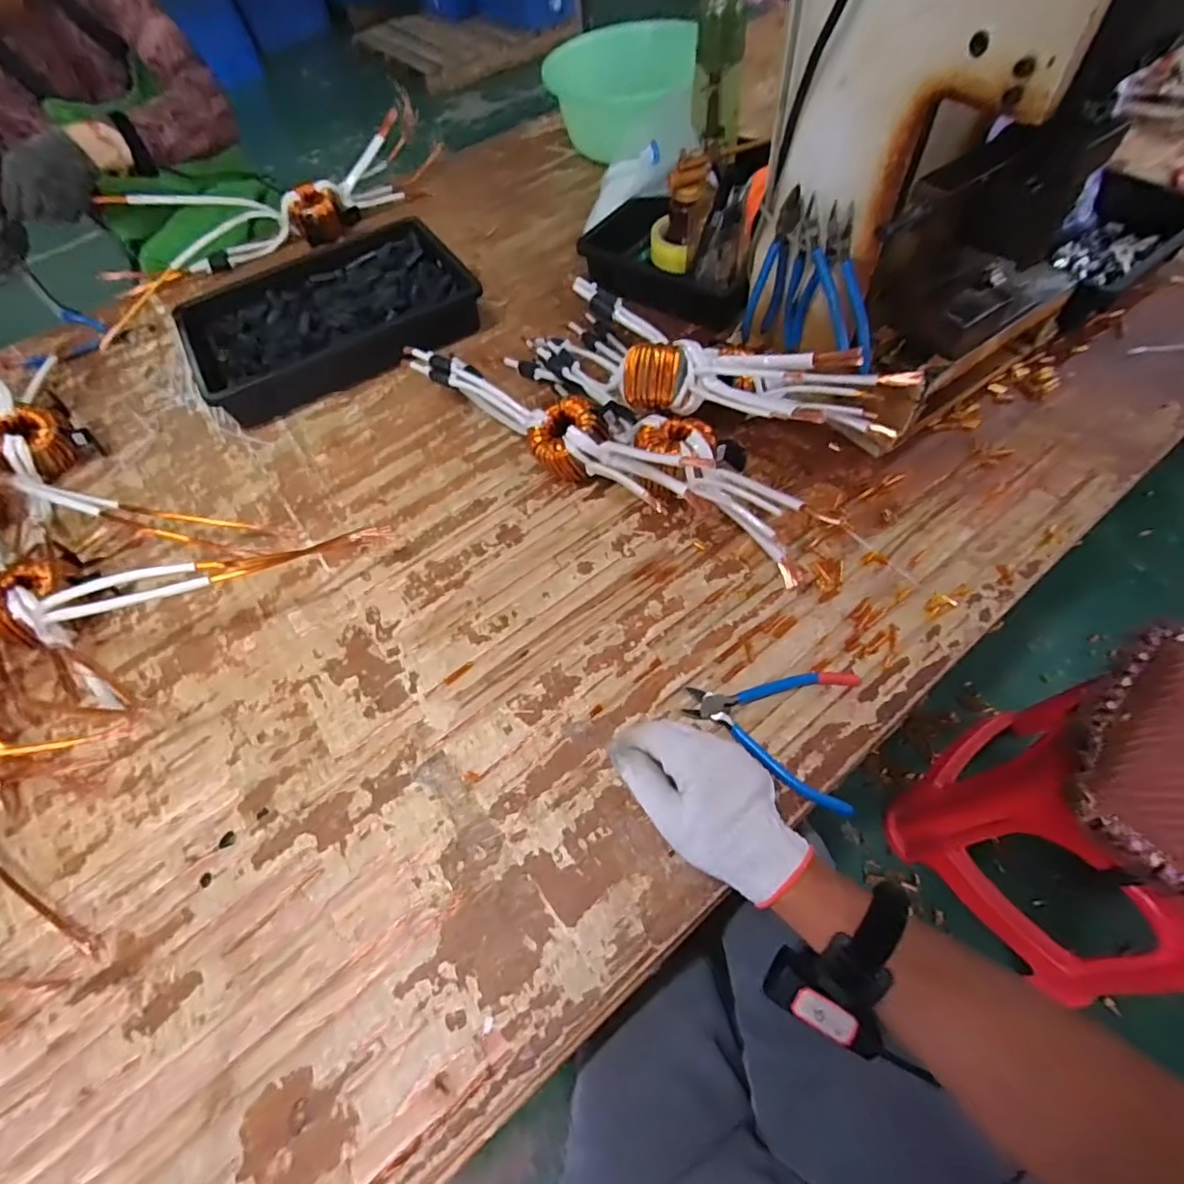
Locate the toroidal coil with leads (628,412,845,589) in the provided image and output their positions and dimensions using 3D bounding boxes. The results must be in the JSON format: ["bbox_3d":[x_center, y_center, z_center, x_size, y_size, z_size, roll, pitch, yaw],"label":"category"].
[{"bbox_3d":[0.125,-0.095,0.569,0.101,0.071,0.220,-29,61,-13],"label":"toroidal coil with leads"}]

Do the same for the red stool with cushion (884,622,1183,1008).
[{"bbox_3d":[0.756,0.329,0.817,0.376,0.440,0.357,-31,61,-14],"label":"red stool with cushion"}]

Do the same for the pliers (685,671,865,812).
[{"bbox_3d":[0.148,0.104,0.472,0.136,0.014,0.118,15,61,14],"label":"pliers"}]

